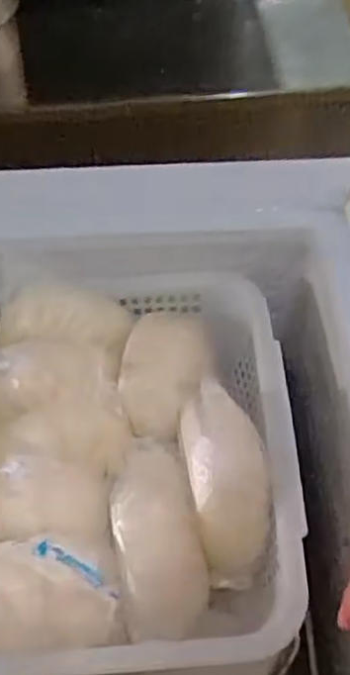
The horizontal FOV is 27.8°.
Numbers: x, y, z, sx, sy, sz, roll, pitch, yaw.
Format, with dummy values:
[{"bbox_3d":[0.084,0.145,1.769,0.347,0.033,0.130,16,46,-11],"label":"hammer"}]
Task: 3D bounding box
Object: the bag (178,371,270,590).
[{"bbox_3d":[0.038,0.114,0.552,0.069,0.048,0.155,11,70,-30],"label":"bag"}]

